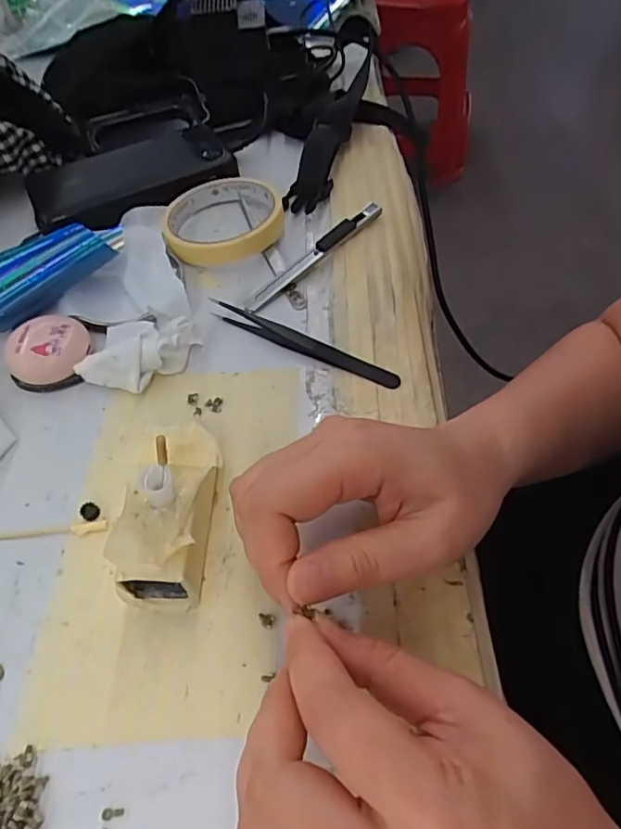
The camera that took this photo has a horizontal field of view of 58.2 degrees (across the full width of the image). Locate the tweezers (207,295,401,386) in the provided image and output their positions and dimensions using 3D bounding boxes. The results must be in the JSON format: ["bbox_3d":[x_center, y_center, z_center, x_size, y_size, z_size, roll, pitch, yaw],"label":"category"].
[{"bbox_3d":[-0.005,-0.046,0.344,0.126,0.014,0.015,27,60,19],"label":"tweezers"}]

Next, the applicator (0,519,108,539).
[{"bbox_3d":[-0.133,0.059,0.281,0.059,0.004,0.007,-6,55,-3],"label":"applicator"}]

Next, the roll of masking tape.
[{"bbox_3d":[-0.064,-0.146,0.409,0.086,0.020,0.087,-1,55,1],"label":"roll of masking tape"}]

